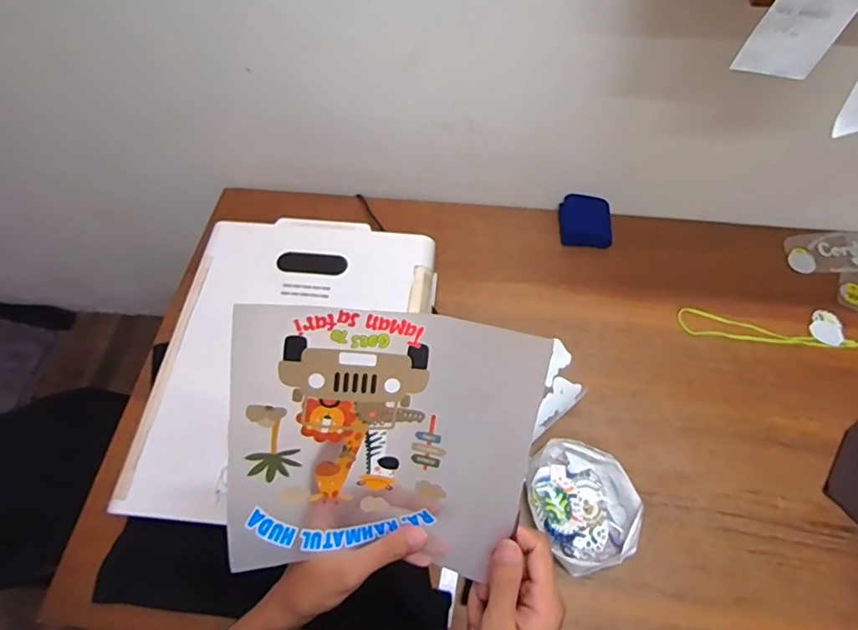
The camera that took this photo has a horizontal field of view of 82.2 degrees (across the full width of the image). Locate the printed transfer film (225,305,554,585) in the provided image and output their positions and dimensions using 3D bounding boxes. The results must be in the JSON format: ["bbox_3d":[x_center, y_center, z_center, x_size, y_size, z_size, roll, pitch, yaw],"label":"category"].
[{"bbox_3d":[-0.034,0.091,0.347,0.203,0.190,0.029,8,16,-6],"label":"printed transfer film"}]

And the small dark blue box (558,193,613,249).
[{"bbox_3d":[0.354,-0.211,1.110,0.113,0.044,0.118,2,59,3],"label":"small dark blue box"}]

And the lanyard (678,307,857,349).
[{"bbox_3d":[0.691,0.040,0.971,0.379,0.011,0.062,10,59,8],"label":"lanyard"}]

